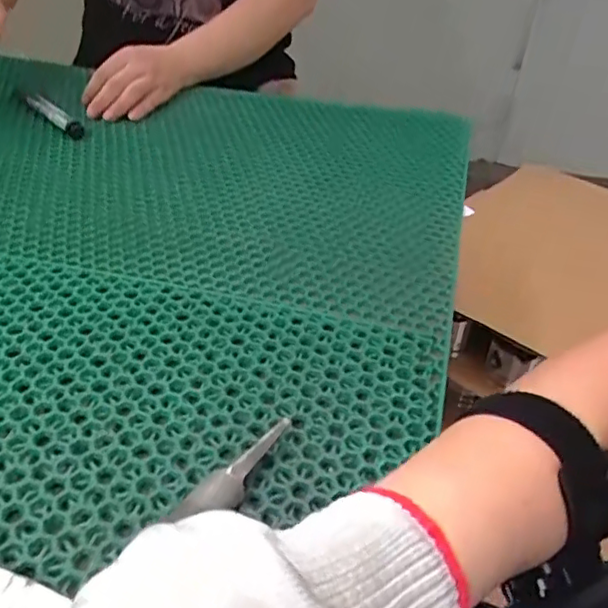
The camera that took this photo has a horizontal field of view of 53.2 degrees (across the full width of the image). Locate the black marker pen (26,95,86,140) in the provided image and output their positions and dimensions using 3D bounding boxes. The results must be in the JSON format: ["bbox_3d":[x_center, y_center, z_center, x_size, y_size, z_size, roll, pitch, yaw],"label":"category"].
[{"bbox_3d":[-0.256,-0.195,0.623,0.016,0.015,0.109,-28,50,-34],"label":"black marker pen"}]

